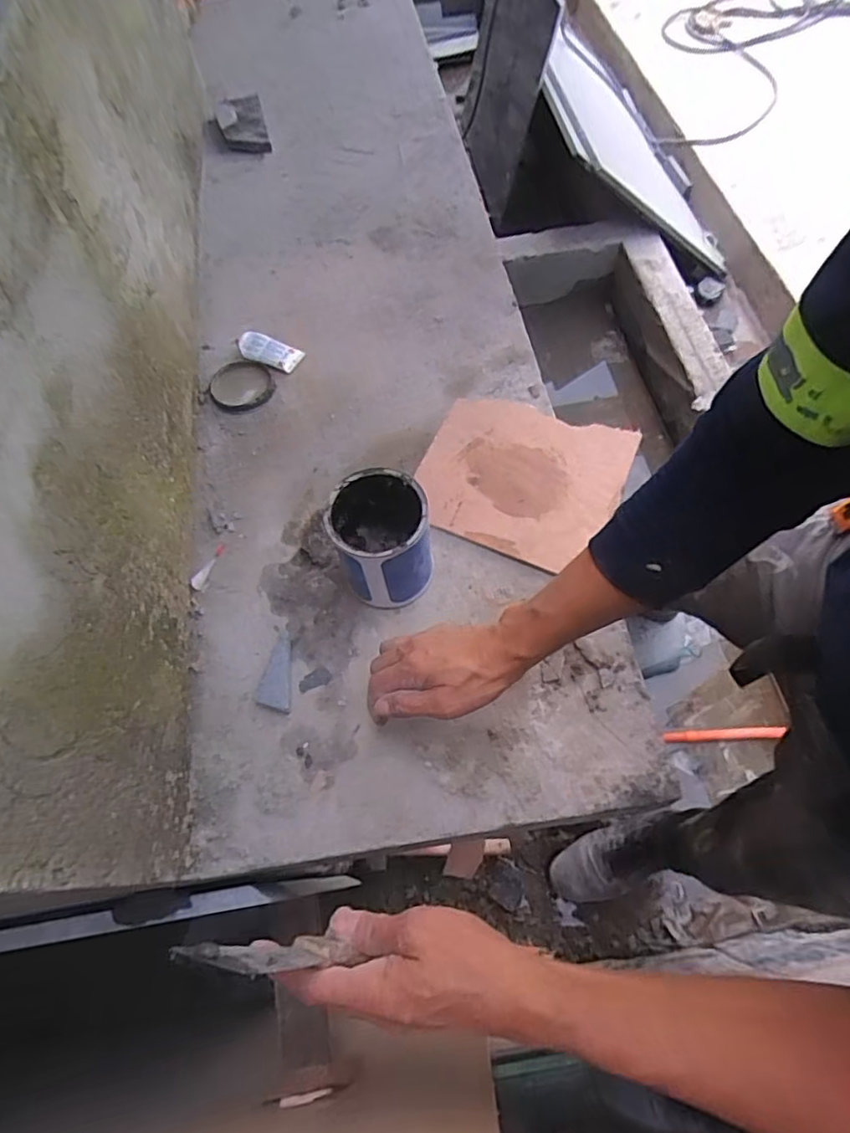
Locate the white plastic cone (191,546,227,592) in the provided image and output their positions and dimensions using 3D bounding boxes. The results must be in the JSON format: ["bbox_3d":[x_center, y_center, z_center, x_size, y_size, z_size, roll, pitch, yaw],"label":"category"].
[{"bbox_3d":[-0.250,0.000,0.671,0.012,0.011,0.064,18,64,12],"label":"white plastic cone"}]

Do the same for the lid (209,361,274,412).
[{"bbox_3d":[-0.254,-0.250,0.798,0.081,0.011,0.082,-1,61,3],"label":"lid"}]

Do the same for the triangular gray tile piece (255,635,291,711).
[{"bbox_3d":[-0.153,0.110,0.605,0.031,0.021,0.075,0,62,3],"label":"triangular gray tile piece"}]

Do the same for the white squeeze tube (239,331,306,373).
[{"bbox_3d":[-0.219,-0.303,0.816,0.092,0.022,0.039,18,64,12],"label":"white squeeze tube"}]

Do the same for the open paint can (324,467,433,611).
[{"bbox_3d":[-0.044,-0.025,0.611,0.093,0.125,0.102,-1,61,3],"label":"open paint can"}]

